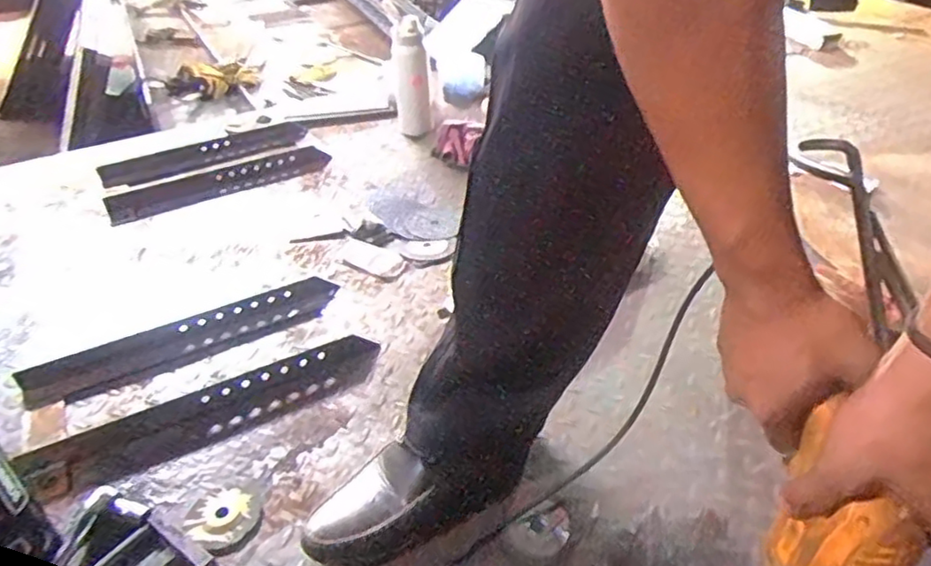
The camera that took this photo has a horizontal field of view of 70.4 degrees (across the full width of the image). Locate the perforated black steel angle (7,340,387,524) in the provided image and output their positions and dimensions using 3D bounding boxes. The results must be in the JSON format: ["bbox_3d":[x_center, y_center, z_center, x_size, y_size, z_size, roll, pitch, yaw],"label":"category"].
[{"bbox_3d":[-0.315,0.166,0.855,0.437,0.035,0.096,-24,42,-26],"label":"perforated black steel angle"}]

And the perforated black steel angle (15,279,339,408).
[{"bbox_3d":[-0.409,0.082,0.983,0.452,0.039,0.085,-21,41,-23],"label":"perforated black steel angle"}]

